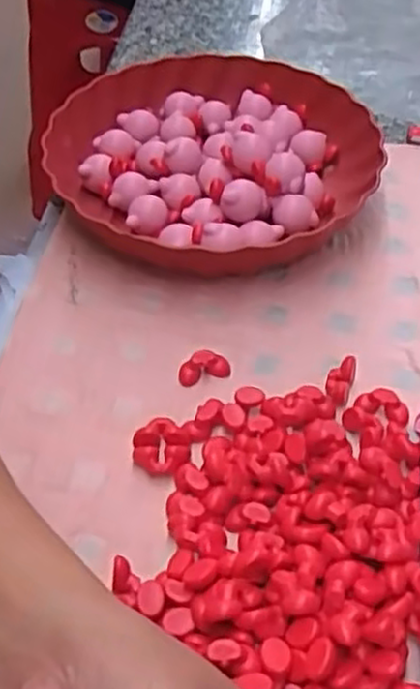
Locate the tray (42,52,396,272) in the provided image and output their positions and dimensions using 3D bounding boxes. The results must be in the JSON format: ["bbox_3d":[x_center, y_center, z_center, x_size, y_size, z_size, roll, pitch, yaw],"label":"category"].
[{"bbox_3d":[-0.001,-0.138,0.561,0.244,0.051,0.247,28,54,23],"label":"tray"}]

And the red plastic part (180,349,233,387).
[{"bbox_3d":[-0.004,0.013,0.447,0.032,0.016,0.012,-12,50,-11],"label":"red plastic part"}]

